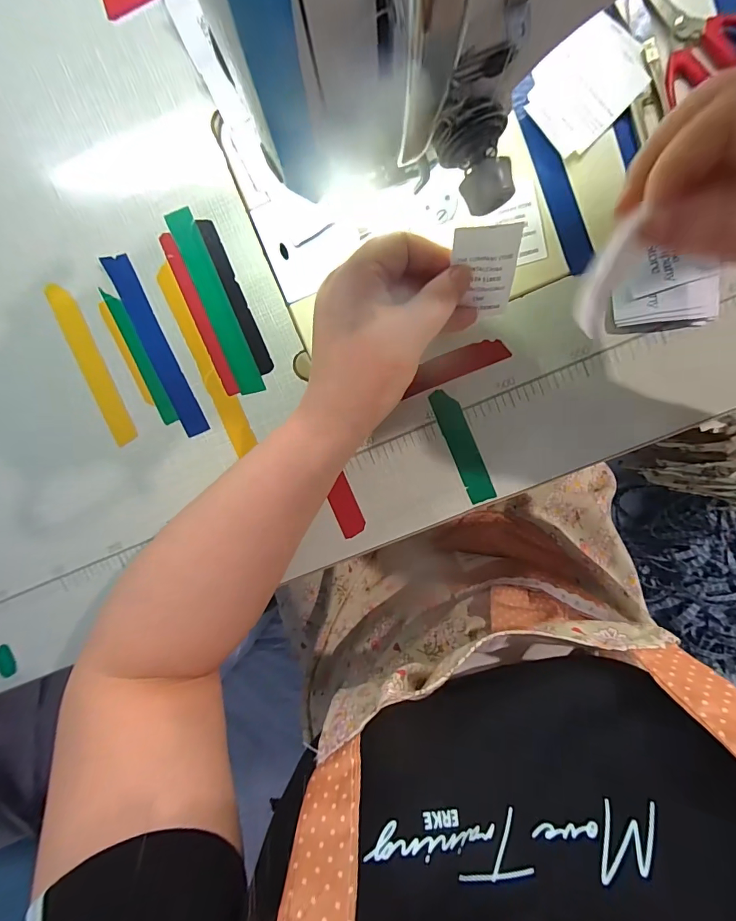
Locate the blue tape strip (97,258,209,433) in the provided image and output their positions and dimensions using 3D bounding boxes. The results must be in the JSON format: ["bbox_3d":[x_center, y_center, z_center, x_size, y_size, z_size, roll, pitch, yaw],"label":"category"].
[{"bbox_3d":[-0.140,-0.075,0.270,0.016,0.004,0.122,-23,95,4],"label":"blue tape strip"}]

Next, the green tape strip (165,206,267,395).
[{"bbox_3d":[-0.099,-0.102,0.267,0.017,0.004,0.121,-22,95,4],"label":"green tape strip"}]

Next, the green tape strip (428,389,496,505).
[{"bbox_3d":[0.063,-0.009,0.271,0.017,0.004,0.079,-23,95,4],"label":"green tape strip"}]

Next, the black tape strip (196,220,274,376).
[{"bbox_3d":[-0.086,-0.106,0.266,0.010,0.004,0.101,-22,95,4],"label":"black tape strip"}]

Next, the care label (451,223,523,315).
[{"bbox_3d":[0.063,-0.101,0.221,0.034,0.004,0.048,-9,138,-1],"label":"care label"}]

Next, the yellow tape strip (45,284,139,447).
[{"bbox_3d":[-0.183,-0.063,0.271,0.016,0.004,0.109,-21,95,4],"label":"yellow tape strip"}]

